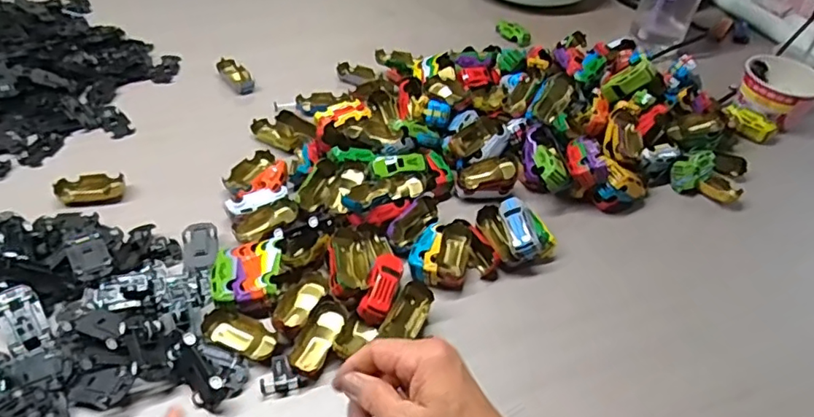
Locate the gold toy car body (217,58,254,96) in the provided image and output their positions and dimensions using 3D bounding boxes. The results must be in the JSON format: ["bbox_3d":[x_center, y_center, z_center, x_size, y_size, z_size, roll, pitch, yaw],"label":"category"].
[{"bbox_3d":[-0.225,-0.177,0.740,0.030,0.018,0.061,-34,58,-30],"label":"gold toy car body"}]

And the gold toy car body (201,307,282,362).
[{"bbox_3d":[-0.135,0.103,0.463,0.064,0.014,0.032,20,49,13],"label":"gold toy car body"}]

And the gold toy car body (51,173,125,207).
[{"bbox_3d":[-0.324,-0.019,0.572,0.062,0.013,0.031,-5,48,-9],"label":"gold toy car body"}]

